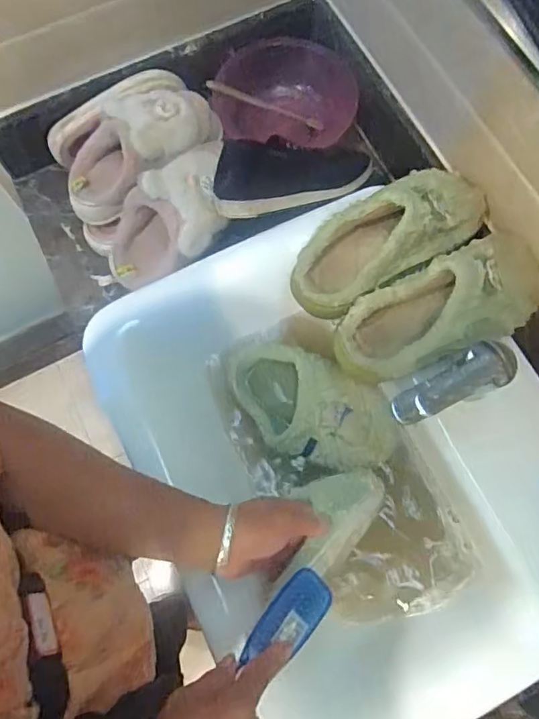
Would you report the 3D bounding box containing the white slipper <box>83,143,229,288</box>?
[{"bbox_3d":[-0.142,-0.162,0.656,0.217,0.065,0.121,-30,86,22],"label":"white slipper"}]

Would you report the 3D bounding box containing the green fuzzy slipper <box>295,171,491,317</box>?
[{"bbox_3d":[0.133,-0.141,0.600,0.246,0.090,0.099,-30,76,-8],"label":"green fuzzy slipper"}]

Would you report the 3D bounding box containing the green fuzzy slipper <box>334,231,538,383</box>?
[{"bbox_3d":[0.188,-0.055,0.560,0.241,0.063,0.103,-25,75,-6],"label":"green fuzzy slipper"}]

